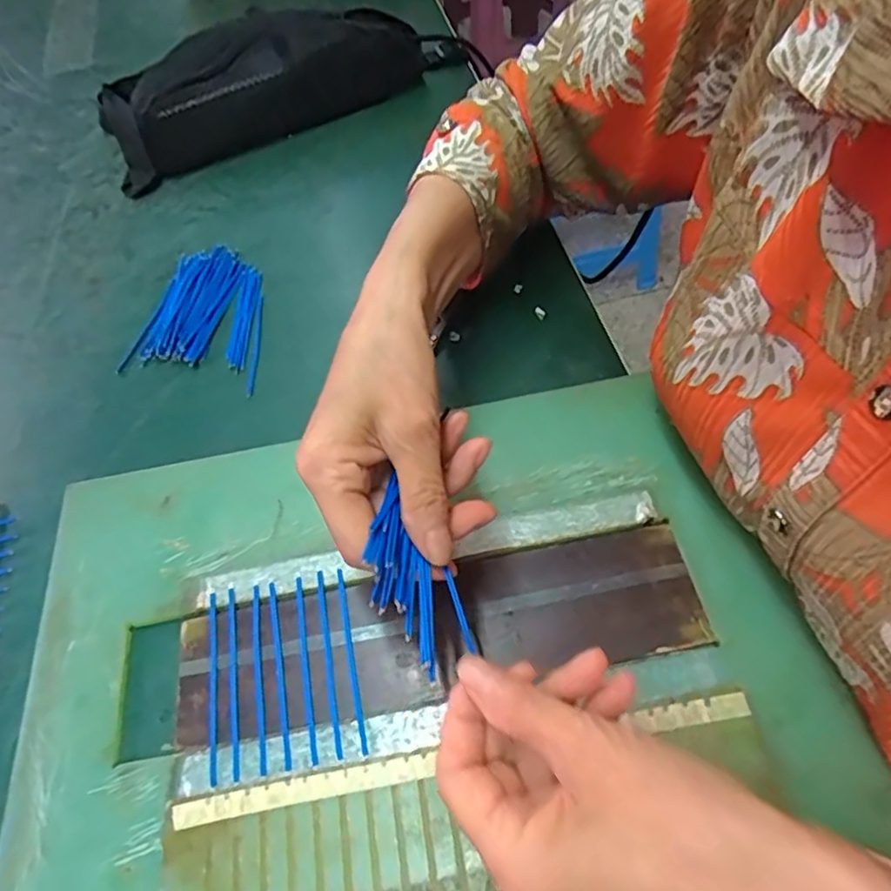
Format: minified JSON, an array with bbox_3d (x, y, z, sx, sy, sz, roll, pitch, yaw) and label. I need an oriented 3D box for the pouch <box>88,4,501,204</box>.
[{"bbox_3d":[-0.152,-0.359,0.578,0.346,0.075,0.114,-27,60,-12],"label":"pouch"}]

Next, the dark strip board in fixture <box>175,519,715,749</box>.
[{"bbox_3d":[-0.005,0.094,0.312,0.264,0.005,0.066,-10,58,-2],"label":"dark strip board in fixture"}]

